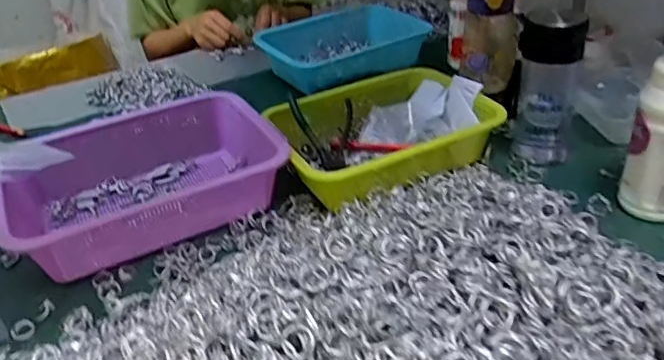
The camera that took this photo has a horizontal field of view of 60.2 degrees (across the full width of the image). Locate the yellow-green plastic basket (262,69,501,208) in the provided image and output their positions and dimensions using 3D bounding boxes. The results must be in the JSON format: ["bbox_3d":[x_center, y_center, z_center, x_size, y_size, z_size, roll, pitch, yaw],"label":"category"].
[{"bbox_3d":[0.052,-0.068,0.731,0.256,0.080,0.233,-15,35,-18],"label":"yellow-green plastic basket"}]

